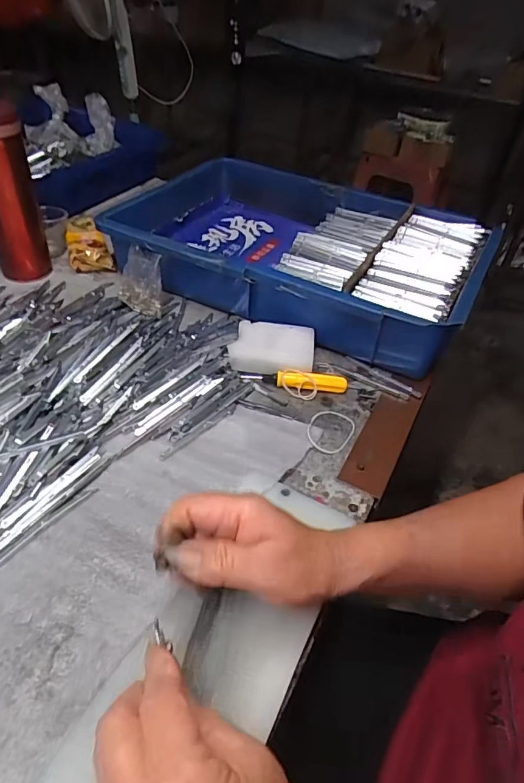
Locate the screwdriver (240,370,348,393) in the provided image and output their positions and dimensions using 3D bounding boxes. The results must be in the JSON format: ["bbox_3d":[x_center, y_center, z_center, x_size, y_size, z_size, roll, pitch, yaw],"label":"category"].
[{"bbox_3d":[0.033,-0.013,0.481,0.104,0.015,0.015,7,42,2],"label":"screwdriver"}]

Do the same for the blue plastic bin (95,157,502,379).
[{"bbox_3d":[0.051,-0.182,0.619,0.429,0.090,0.289,22,45,17],"label":"blue plastic bin"}]

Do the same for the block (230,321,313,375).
[{"bbox_3d":[0.011,-0.046,0.499,0.084,0.012,0.061,6,60,3],"label":"block"}]

